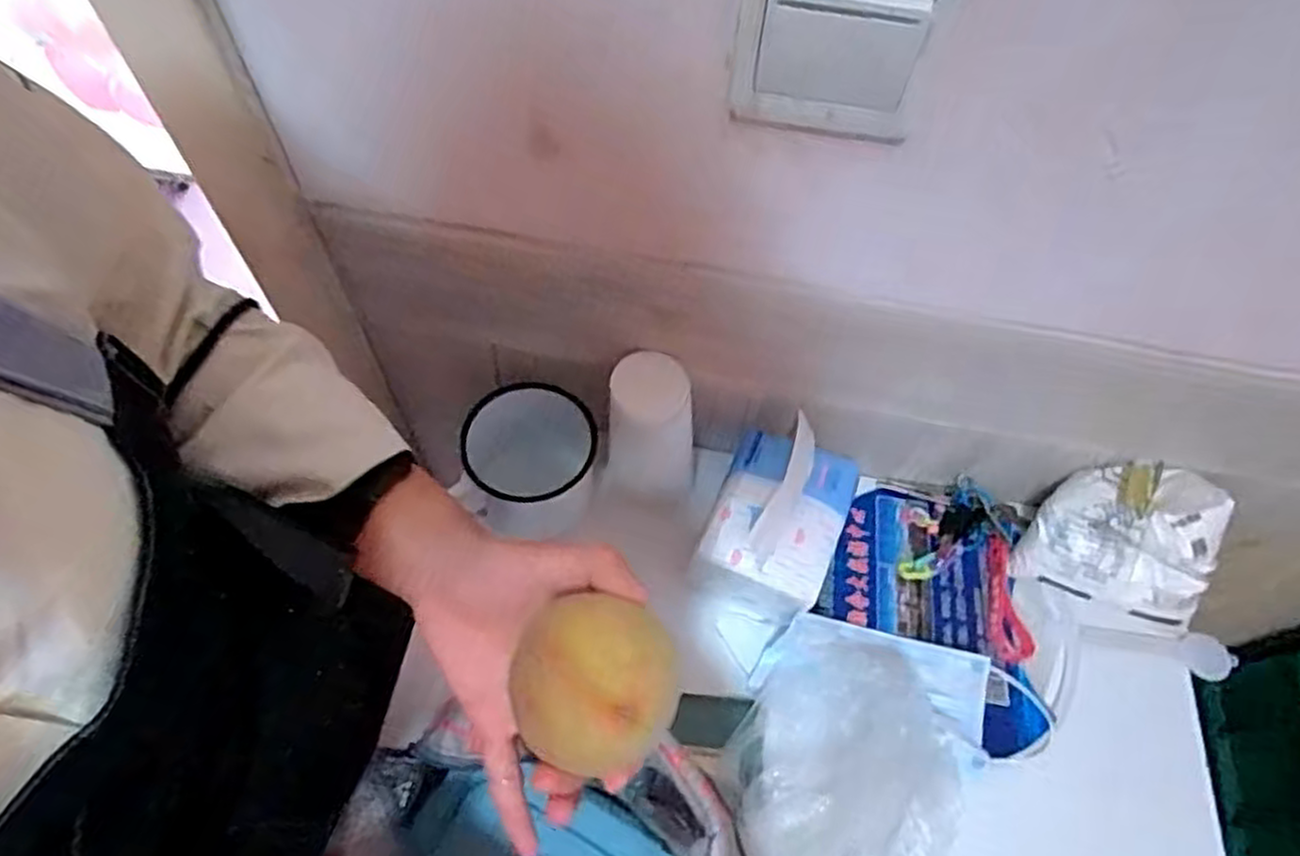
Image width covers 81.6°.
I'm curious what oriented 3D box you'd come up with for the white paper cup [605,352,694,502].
[{"bbox_3d":[-0.001,0.003,0.565,0.061,0.123,0.068,-2,61,-5],"label":"white paper cup"}]

